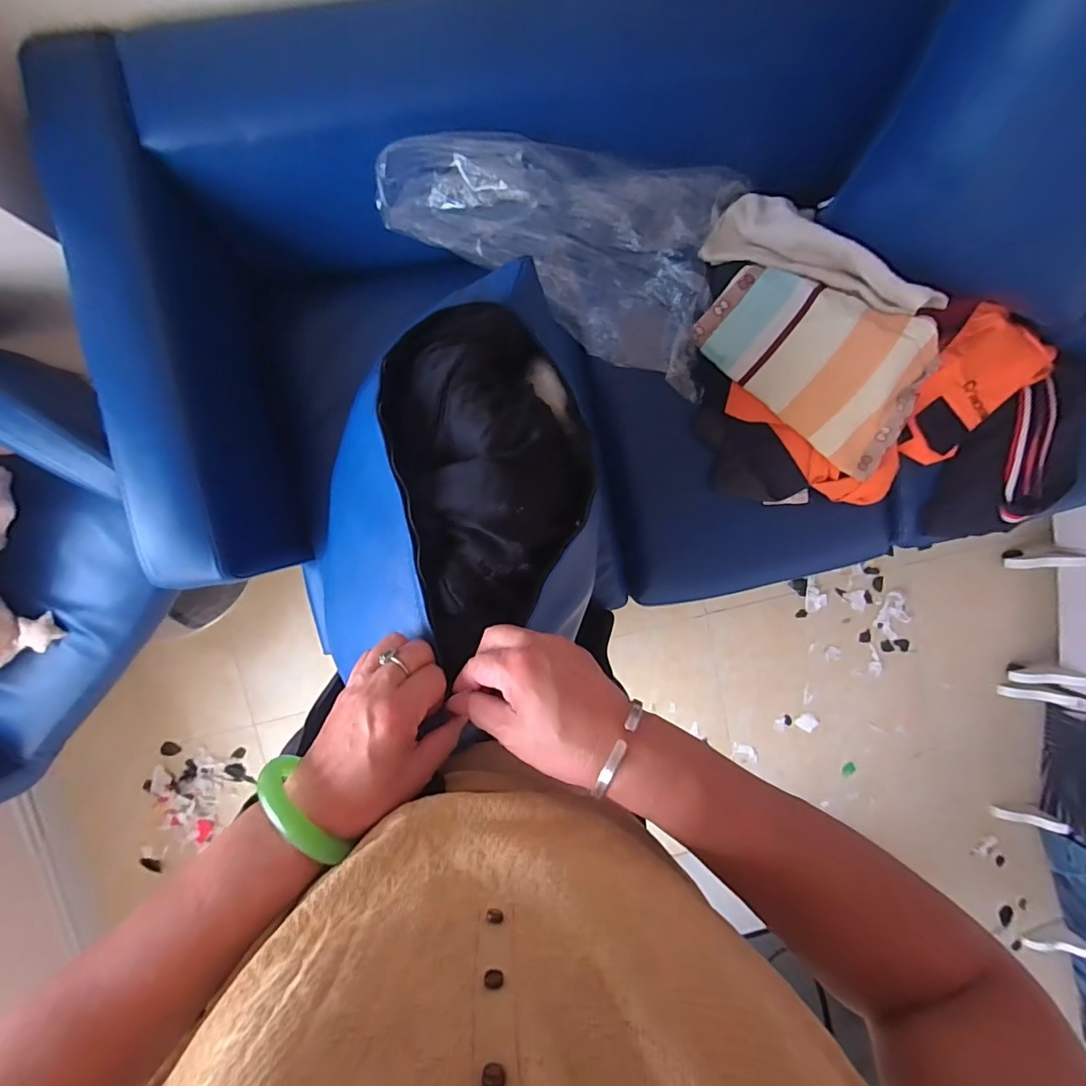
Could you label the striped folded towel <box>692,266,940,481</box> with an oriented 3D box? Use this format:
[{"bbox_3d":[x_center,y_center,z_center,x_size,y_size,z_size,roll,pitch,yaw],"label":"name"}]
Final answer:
[{"bbox_3d":[0.414,-0.277,0.768,0.355,0.071,0.218,31,112,8],"label":"striped folded towel"}]

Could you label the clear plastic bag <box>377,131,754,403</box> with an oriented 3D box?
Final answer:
[{"bbox_3d":[0.042,-0.444,0.716,0.532,0.142,0.294,9,94,-28],"label":"clear plastic bag"}]

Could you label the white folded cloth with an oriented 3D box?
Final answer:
[{"bbox_3d":[0.418,-0.430,0.753,0.348,0.055,0.120,39,90,22],"label":"white folded cloth"}]

